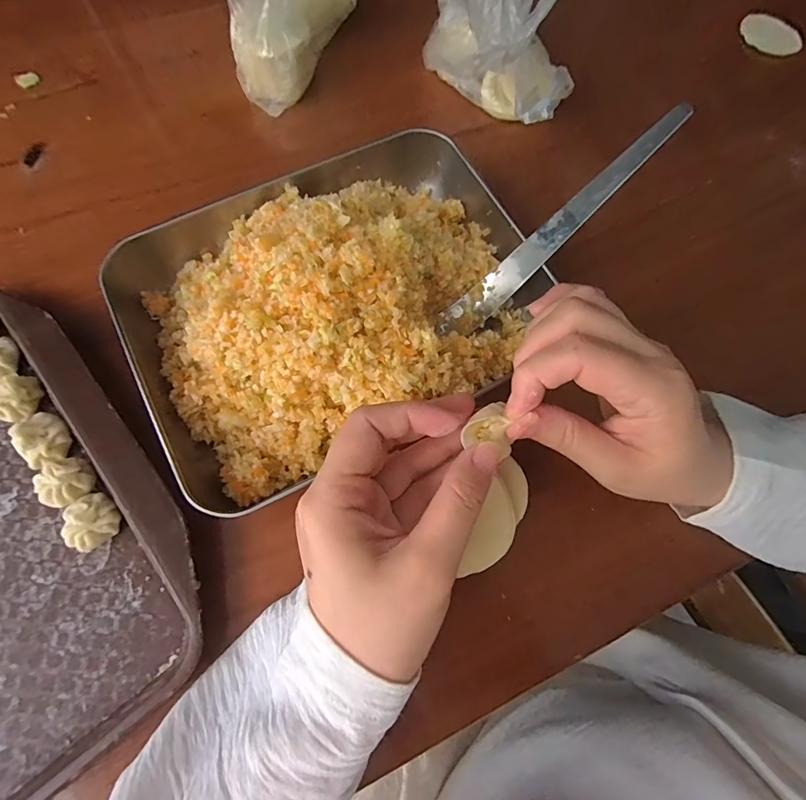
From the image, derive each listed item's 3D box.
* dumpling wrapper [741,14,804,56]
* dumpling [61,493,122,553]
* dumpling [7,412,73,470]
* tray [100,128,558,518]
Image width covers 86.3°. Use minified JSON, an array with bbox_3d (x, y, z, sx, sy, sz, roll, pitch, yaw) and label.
[{"bbox_3d":[0.368,-0.367,0.431,0.054,0.007,0.054,1,72,-2],"label":"dumpling wrapper"},{"bbox_3d":[-0.181,0.072,0.252,0.025,0.020,0.031,4,70,0],"label":"dumpling"},{"bbox_3d":[-0.222,0.023,0.267,0.024,0.021,0.033,-29,74,-12],"label":"dumpling"},{"bbox_3d":[-0.044,-0.075,0.281,0.260,0.073,0.208,-29,74,-12],"label":"tray"}]

